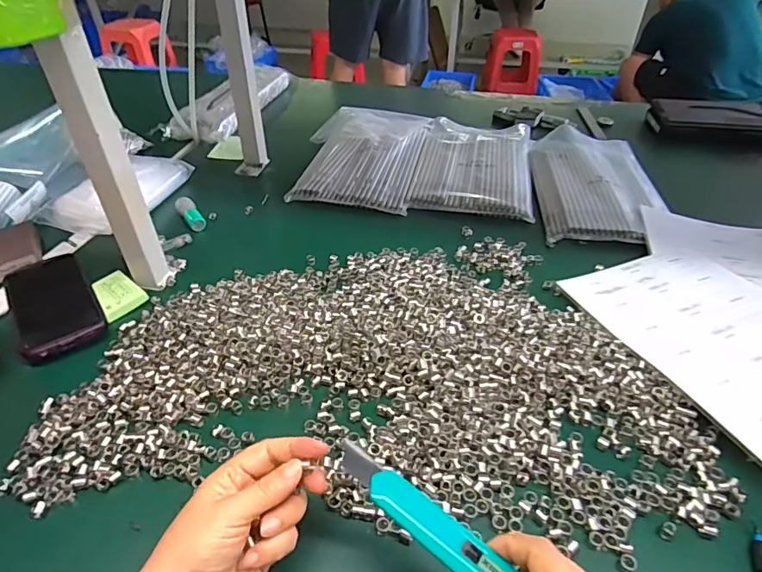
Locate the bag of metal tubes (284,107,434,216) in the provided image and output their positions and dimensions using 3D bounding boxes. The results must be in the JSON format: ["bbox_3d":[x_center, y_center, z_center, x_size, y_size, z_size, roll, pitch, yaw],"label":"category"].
[{"bbox_3d":[-0.034,-0.233,0.828,0.210,0.030,0.330,7,40,10],"label":"bag of metal tubes"}]

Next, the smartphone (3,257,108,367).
[{"bbox_3d":[-0.360,0.016,0.527,0.079,0.010,0.182,-25,45,-27],"label":"smartphone"}]

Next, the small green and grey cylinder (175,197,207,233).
[{"bbox_3d":[-0.267,-0.100,0.676,0.025,0.027,0.061,-25,45,-27],"label":"small green and grey cylinder"}]

